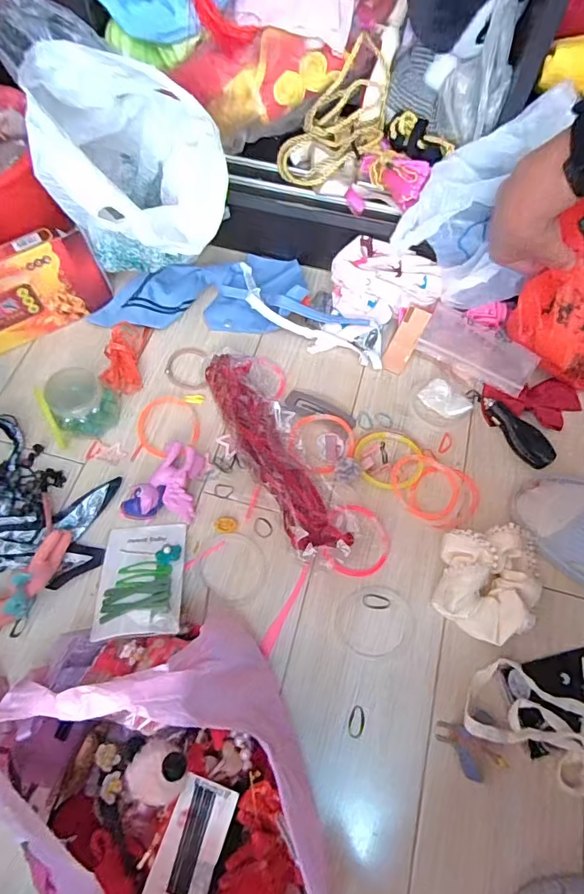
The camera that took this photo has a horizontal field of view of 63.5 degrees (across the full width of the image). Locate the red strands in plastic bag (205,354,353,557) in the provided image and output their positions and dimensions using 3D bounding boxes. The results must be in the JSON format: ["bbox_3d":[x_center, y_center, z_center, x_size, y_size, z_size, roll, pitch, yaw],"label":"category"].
[{"bbox_3d":[-0.027,0.000,0.488,0.052,0.042,0.252,-26,68,-11],"label":"red strands in plastic bag"}]

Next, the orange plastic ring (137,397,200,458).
[{"bbox_3d":[-0.137,-0.025,0.518,0.066,0.004,0.071,0,65,0],"label":"orange plastic ring"}]

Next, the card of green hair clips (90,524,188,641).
[{"bbox_3d":[-0.137,0.119,0.431,0.072,0.017,0.113,-5,39,-2],"label":"card of green hair clips"}]

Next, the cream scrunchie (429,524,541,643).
[{"bbox_3d":[0.183,0.117,0.436,0.093,0.042,0.106,30,69,13],"label":"cream scrunchie"}]

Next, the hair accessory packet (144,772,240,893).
[{"bbox_3d":[-0.068,0.266,0.298,0.037,0.017,0.089,17,67,6],"label":"hair accessory packet"}]

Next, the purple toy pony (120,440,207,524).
[{"bbox_3d":[-0.128,0.034,0.477,0.066,0.030,0.083,5,65,2],"label":"purple toy pony"}]

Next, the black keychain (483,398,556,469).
[{"bbox_3d":[0.247,-0.017,0.516,0.035,0.015,0.092,-37,70,-15],"label":"black keychain"}]

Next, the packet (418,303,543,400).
[{"bbox_3d":[0.211,-0.109,0.545,0.128,0.030,0.061,31,69,14],"label":"packet"}]

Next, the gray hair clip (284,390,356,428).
[{"bbox_3d":[0.033,-0.044,0.530,0.080,0.012,0.029,22,67,10],"label":"gray hair clip"}]

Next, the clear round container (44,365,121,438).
[{"bbox_3d":[-0.225,-0.051,0.503,0.063,0.047,0.070,-37,70,-15],"label":"clear round container"}]

